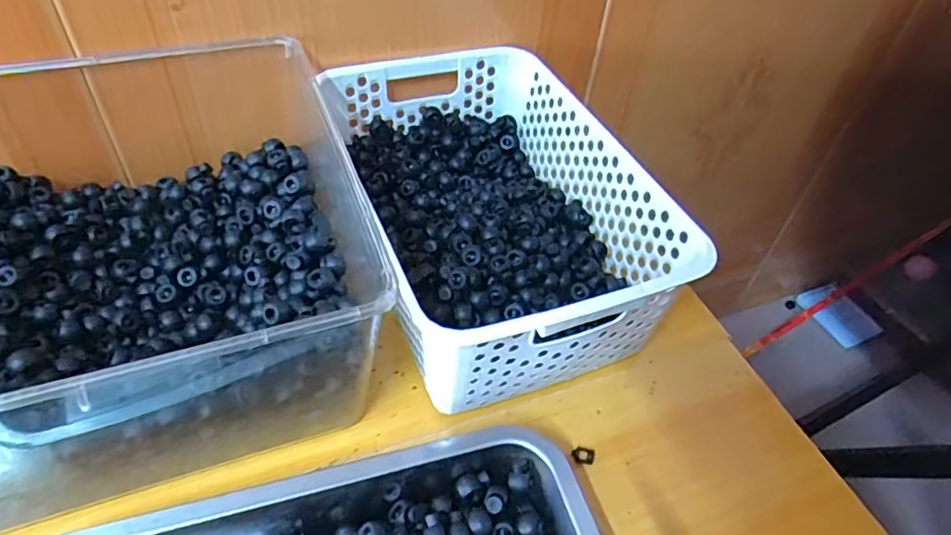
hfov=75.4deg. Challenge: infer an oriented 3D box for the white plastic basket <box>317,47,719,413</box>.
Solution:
[{"bbox_3d":[0.009,-0.050,0.484,0.200,0.091,0.298,-15,51,-19],"label":"white plastic basket"}]

